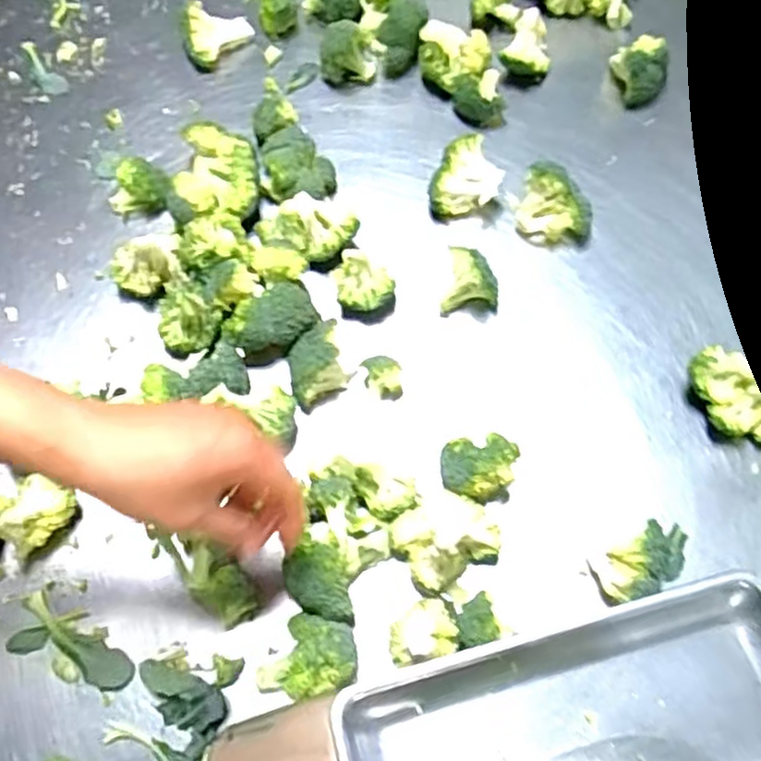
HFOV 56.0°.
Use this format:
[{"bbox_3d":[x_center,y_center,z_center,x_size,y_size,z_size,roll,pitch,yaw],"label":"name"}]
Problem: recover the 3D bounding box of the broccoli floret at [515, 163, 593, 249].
[{"bbox_3d":[0.153,-0.152,0.616,0.069,0.054,0.054,23,68,12],"label":"broccoli floret"}]

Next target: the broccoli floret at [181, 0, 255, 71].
[{"bbox_3d":[-0.164,-0.349,0.718,0.070,0.039,0.060,-14,65,-5],"label":"broccoli floret"}]

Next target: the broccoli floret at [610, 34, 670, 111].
[{"bbox_3d":[0.244,-0.291,0.681,0.054,0.056,0.043,23,68,12],"label":"broccoli floret"}]

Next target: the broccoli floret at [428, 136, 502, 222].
[{"bbox_3d":[0.075,-0.180,0.636,0.060,0.043,0.059,0,65,1],"label":"broccoli floret"}]

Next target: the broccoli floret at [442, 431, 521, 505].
[{"bbox_3d":[0.071,0.068,0.519,0.053,0.057,0.039,-9,65,-3],"label":"broccoli floret"}]

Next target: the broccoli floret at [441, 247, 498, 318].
[{"bbox_3d":[0.076,-0.086,0.591,0.047,0.047,0.053,4,65,4],"label":"broccoli floret"}]

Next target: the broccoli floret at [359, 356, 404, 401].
[{"bbox_3d":[0.002,0.000,0.564,0.029,0.044,0.027,-6,65,-1],"label":"broccoli floret"}]

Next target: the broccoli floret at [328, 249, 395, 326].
[{"bbox_3d":[-0.017,-0.074,0.587,0.050,0.054,0.034,23,68,12],"label":"broccoli floret"}]

